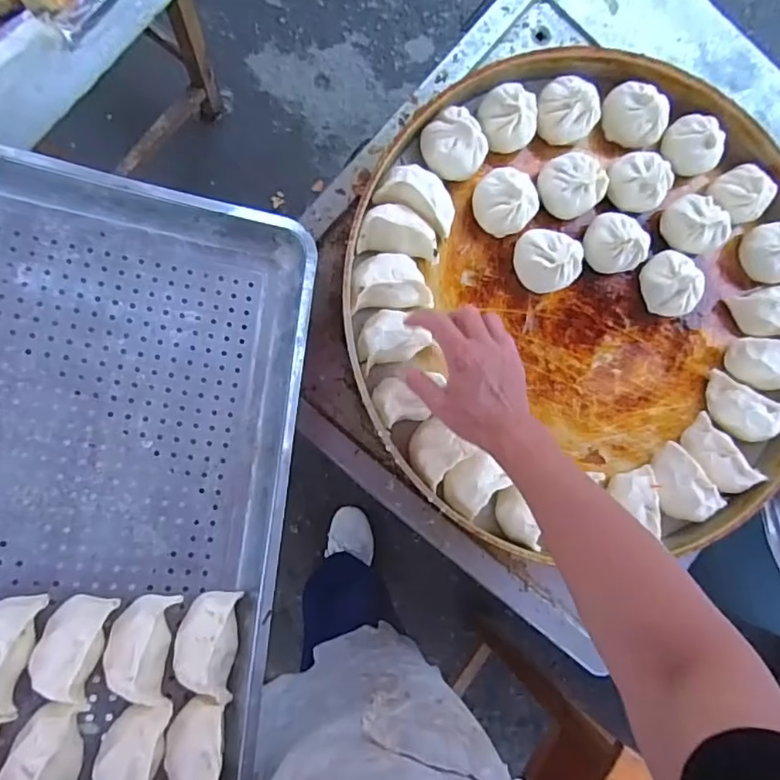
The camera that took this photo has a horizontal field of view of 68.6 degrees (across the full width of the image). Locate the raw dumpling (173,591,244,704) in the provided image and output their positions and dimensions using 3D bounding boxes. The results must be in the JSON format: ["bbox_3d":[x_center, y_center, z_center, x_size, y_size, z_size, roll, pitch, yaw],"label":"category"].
[{"bbox_3d":[-0.171,0.239,0.531,0.053,0.041,0.092,7,86,-8],"label":"raw dumpling"}]

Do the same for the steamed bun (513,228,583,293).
[{"bbox_3d":[0.170,-0.141,0.621,0.059,0.047,0.067,-24,90,-9],"label":"steamed bun"}]

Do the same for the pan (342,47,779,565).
[{"bbox_3d":[0.221,-0.102,0.617,0.521,0.070,0.501,0,87,-8],"label":"pan"}]

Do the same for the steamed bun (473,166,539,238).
[{"bbox_3d":[0.122,-0.200,0.615,0.067,0.050,0.062,0,87,-8],"label":"steamed bun"}]

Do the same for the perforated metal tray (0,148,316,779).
[{"bbox_3d":[-0.289,0.087,0.509,0.387,0.071,0.576,10,74,-22],"label":"perforated metal tray"}]

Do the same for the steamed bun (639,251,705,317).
[{"bbox_3d":[0.316,-0.120,0.633,0.057,0.047,0.073,5,86,-8],"label":"steamed bun"}]

